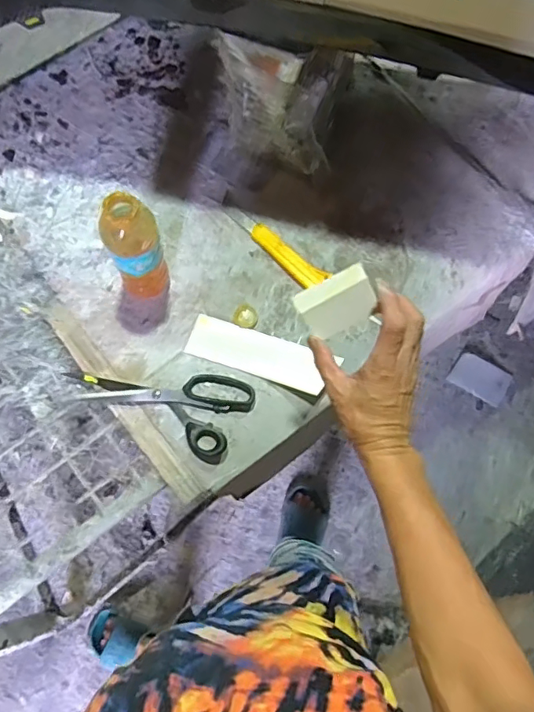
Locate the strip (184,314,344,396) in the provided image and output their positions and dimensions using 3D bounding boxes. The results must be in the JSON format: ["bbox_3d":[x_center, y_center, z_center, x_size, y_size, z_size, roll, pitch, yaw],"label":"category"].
[{"bbox_3d":[-0.012,-0.003,0.707,0.182,0.009,0.058,17,75,3],"label":"strip"}]

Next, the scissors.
[{"bbox_3d":[-0.137,0.053,0.682,0.228,0.009,0.106,18,75,3],"label":"scissors"}]

